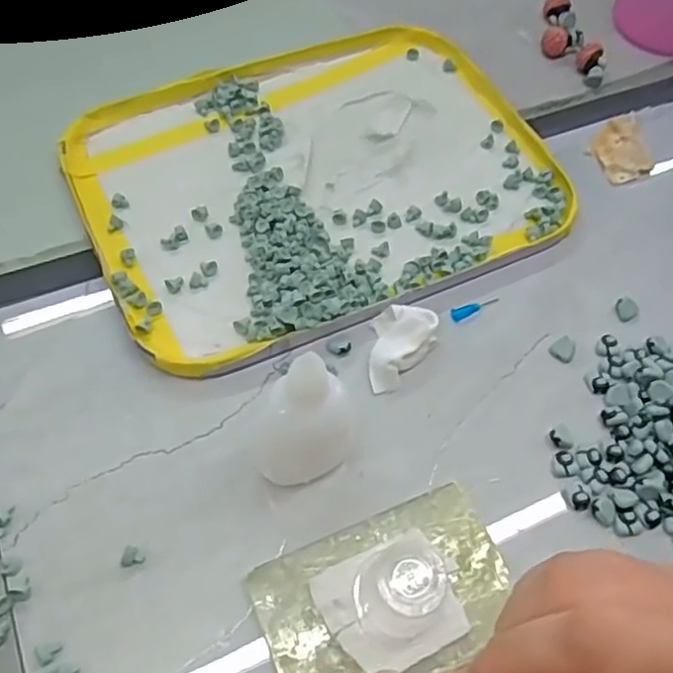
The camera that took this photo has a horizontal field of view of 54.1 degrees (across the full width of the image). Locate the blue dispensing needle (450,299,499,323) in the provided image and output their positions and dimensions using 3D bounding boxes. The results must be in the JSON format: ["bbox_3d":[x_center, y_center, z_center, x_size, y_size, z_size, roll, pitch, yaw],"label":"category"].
[{"bbox_3d":[0.077,-0.016,0.362,0.030,0.005,0.007,-22,63,-16],"label":"blue dispensing needle"}]

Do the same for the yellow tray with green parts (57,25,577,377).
[{"bbox_3d":[-0.011,-0.100,0.398,0.269,0.017,0.205,-23,63,-17],"label":"yellow tray with green parts"}]

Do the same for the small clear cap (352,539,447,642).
[{"bbox_3d":[0.026,0.098,0.262,0.037,0.039,0.036,2,59,-3],"label":"small clear cap"}]

